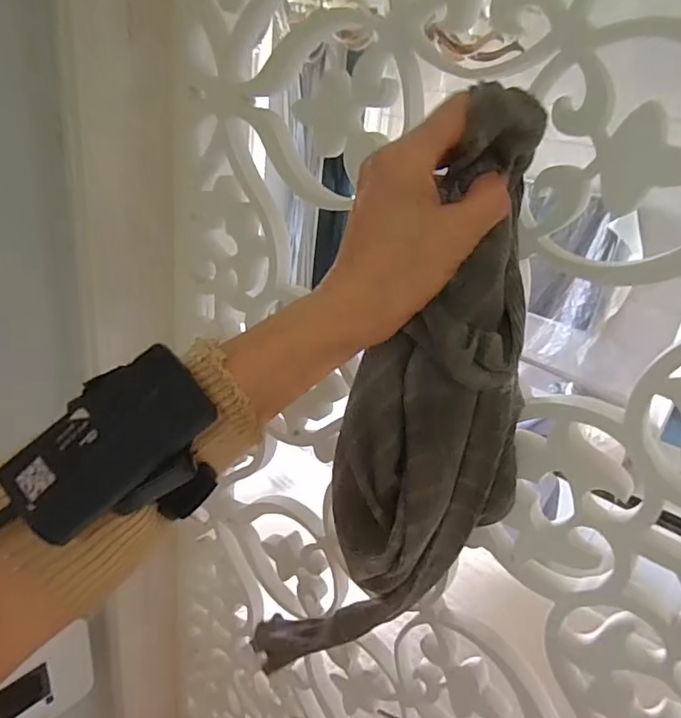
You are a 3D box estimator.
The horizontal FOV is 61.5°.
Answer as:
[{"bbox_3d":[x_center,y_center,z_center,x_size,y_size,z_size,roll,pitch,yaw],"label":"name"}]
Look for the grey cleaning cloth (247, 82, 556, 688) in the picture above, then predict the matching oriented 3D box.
[{"bbox_3d":[0.040,0.089,0.364,0.113,0.468,0.074,19,28,6],"label":"grey cleaning cloth"}]

